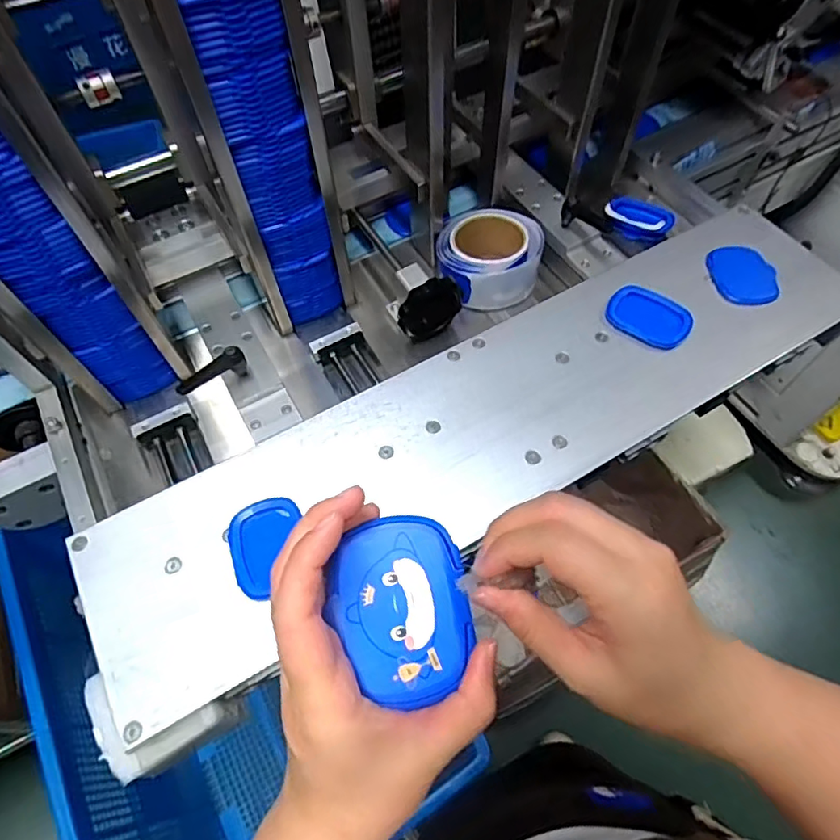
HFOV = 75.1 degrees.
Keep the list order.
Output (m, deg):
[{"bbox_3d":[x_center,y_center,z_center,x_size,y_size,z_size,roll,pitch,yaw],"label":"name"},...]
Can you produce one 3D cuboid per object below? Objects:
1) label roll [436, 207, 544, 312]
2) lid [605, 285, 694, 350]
[{"bbox_3d":[0.080,-0.190,0.634,0.119,0.055,0.118,-1,60,1],"label":"label roll"},{"bbox_3d":[0.234,-0.105,0.560,0.081,0.013,0.059,32,66,19],"label":"lid"}]

